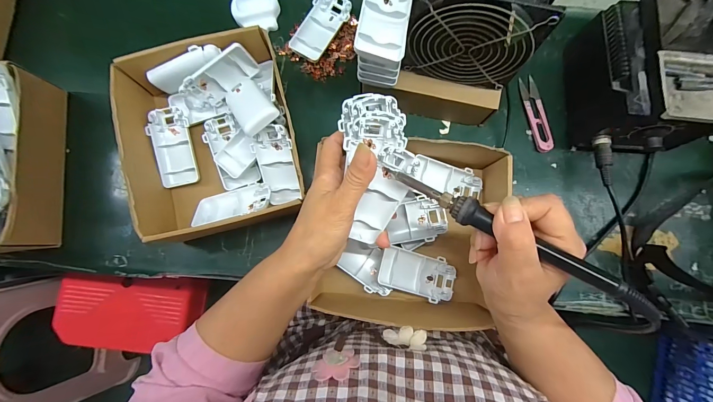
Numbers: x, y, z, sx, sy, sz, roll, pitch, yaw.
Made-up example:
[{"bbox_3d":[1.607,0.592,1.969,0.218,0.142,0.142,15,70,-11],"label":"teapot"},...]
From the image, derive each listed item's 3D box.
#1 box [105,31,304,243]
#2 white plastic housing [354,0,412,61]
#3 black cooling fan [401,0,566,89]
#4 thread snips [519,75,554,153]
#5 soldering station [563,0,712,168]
[{"bbox_3d":[-0.167,-0.074,0.368,0.178,0.072,0.209,-16,83,-1],"label":"box"},{"bbox_3d":[0.027,-0.176,0.291,0.045,0.021,0.095,9,83,2],"label":"white plastic housing"},{"bbox_3d":[0.111,-0.166,0.299,0.117,0.113,0.043,14,83,2],"label":"black cooling fan"},{"bbox_3d":[0.234,-0.113,0.401,0.023,0.013,0.103,-9,83,0],"label":"thread snips"},{"bbox_3d":[0.322,-0.148,0.331,0.098,0.158,0.177,-5,83,0],"label":"soldering station"}]

